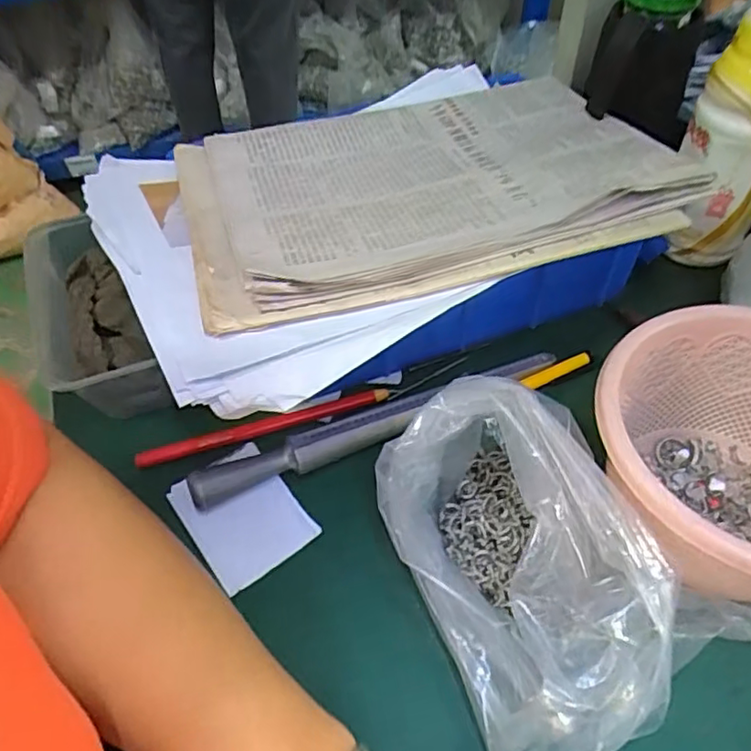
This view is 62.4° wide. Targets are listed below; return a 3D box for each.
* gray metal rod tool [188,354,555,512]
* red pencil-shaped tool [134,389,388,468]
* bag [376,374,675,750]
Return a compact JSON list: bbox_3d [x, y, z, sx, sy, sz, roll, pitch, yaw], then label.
[{"bbox_3d":[-0.008,0.032,0.374,0.207,0.019,0.019,-20,52,-14],"label":"gray metal rod tool"},{"bbox_3d":[-0.068,0.031,0.384,0.155,0.007,0.011,-14,51,-9],"label":"red pencil-shaped tool"},{"bbox_3d":[0.063,0.082,0.286,0.089,0.092,0.162,-21,52,-15],"label":"bag"}]

